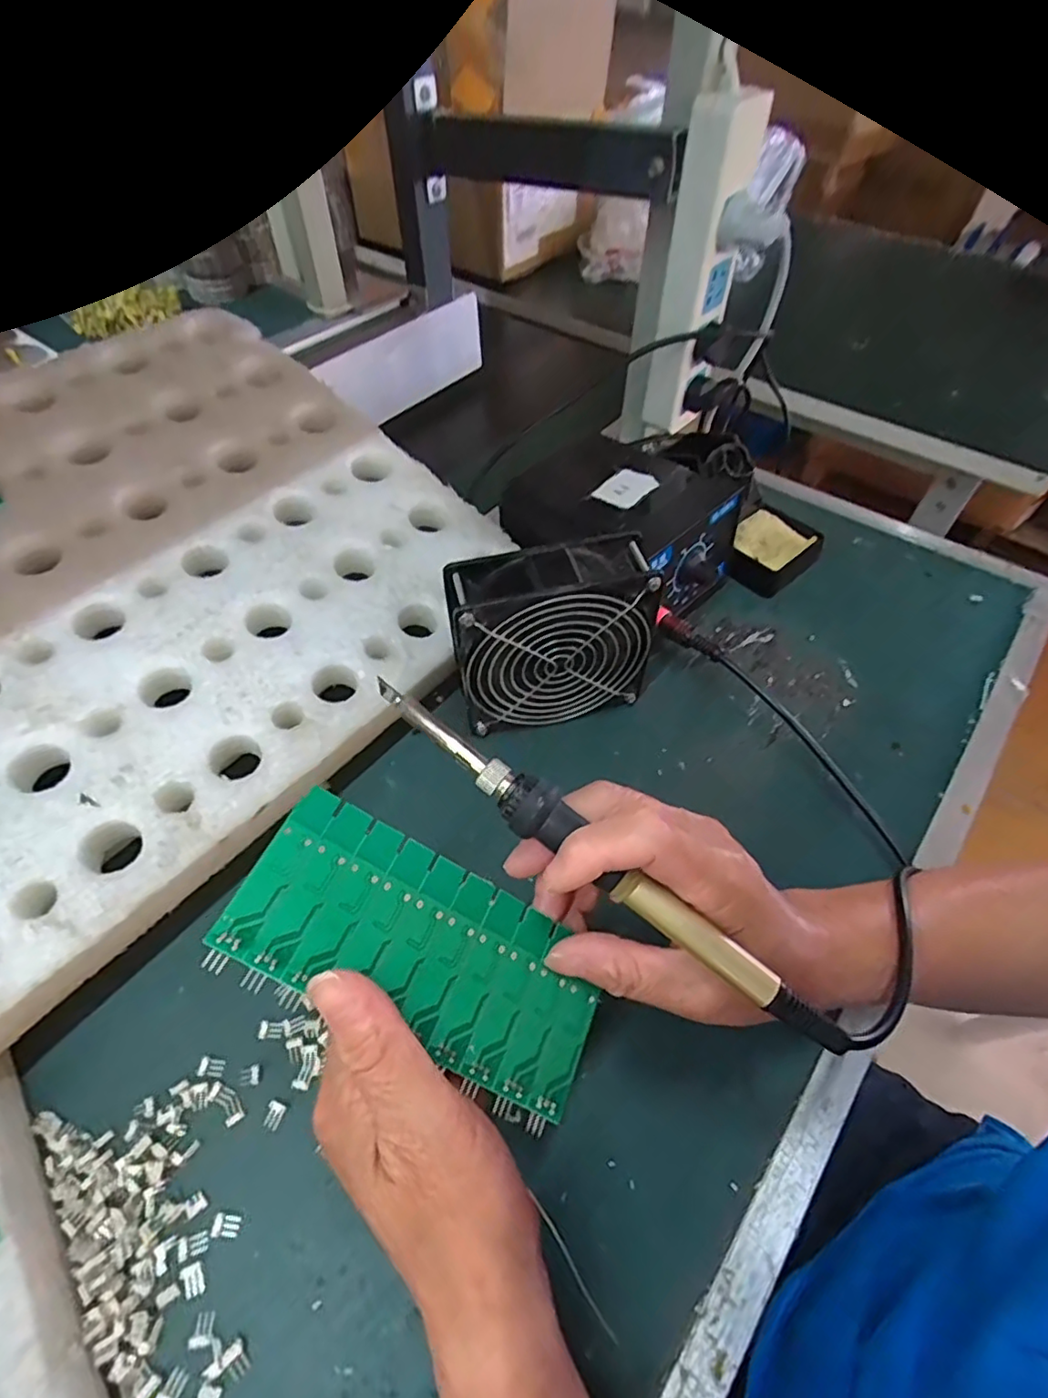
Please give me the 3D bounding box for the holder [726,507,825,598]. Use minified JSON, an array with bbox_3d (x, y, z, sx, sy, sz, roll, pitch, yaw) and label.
[{"bbox_3d":[0.203,-0.123,0.500,0.061,0.026,0.084,38,60,25],"label":"holder"}]

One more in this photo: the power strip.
[{"bbox_3d":[0.135,-0.325,0.478,0.037,0.216,0.044,33,58,23],"label":"power strip"}]

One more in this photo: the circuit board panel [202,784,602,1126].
[{"bbox_3d":[-0.035,0.094,0.226,0.138,0.004,0.064,36,56,-5],"label":"circuit board panel"}]

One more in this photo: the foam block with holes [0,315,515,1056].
[{"bbox_3d":[-0.285,-0.042,0.348,0.371,0.018,0.542,42,60,10],"label":"foam block with holes"}]

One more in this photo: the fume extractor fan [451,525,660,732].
[{"bbox_3d":[0.016,-0.037,0.380,0.118,0.114,0.043,-9,52,-8],"label":"fume extractor fan"}]

